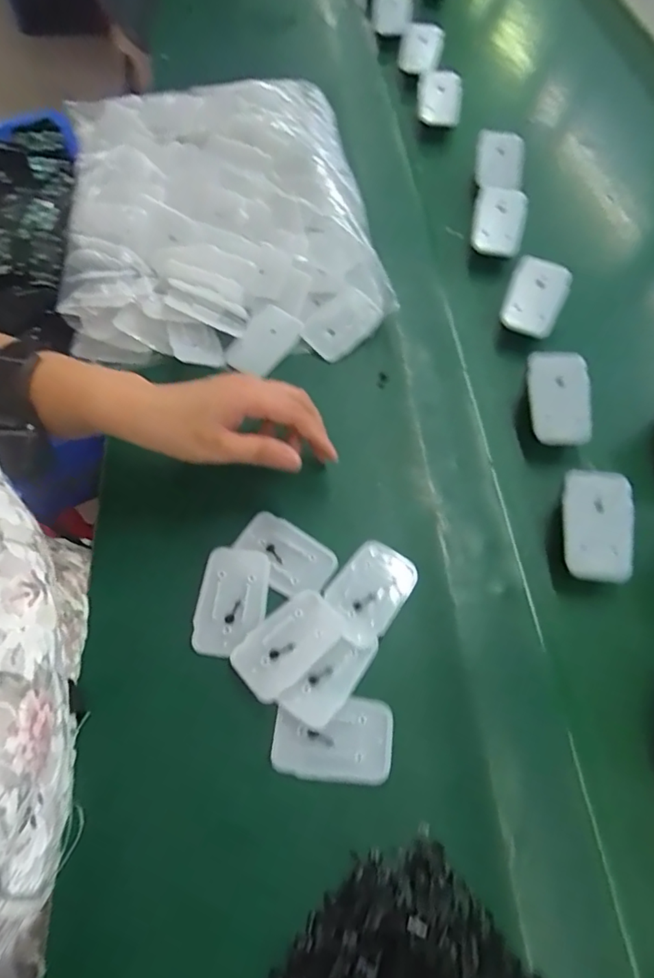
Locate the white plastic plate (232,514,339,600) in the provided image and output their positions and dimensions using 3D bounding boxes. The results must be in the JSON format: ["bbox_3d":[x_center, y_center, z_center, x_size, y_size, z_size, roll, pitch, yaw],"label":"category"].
[{"bbox_3d":[-0.029,0.046,0.380,0.071,0.007,0.045,29,67,15],"label":"white plastic plate"}]

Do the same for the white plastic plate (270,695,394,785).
[{"bbox_3d":[0.004,0.148,0.325,0.070,0.006,0.045,4,62,2],"label":"white plastic plate"}]

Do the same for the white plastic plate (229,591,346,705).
[{"bbox_3d":[-0.024,0.098,0.347,0.070,0.005,0.042,-41,69,-20],"label":"white plastic plate"}]

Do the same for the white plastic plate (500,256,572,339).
[{"bbox_3d":[0.183,-0.169,0.481,0.049,0.013,0.064,25,97,15],"label":"white plastic plate"}]

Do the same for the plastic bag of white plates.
[{"bbox_3d":[-0.105,-0.259,0.514,0.273,0.085,0.314,-8,62,-5],"label":"plastic bag of white plates"}]

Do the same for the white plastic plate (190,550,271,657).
[{"bbox_3d":[-0.064,0.074,0.361,0.043,0.007,0.069,8,62,4],"label":"white plastic plate"}]

